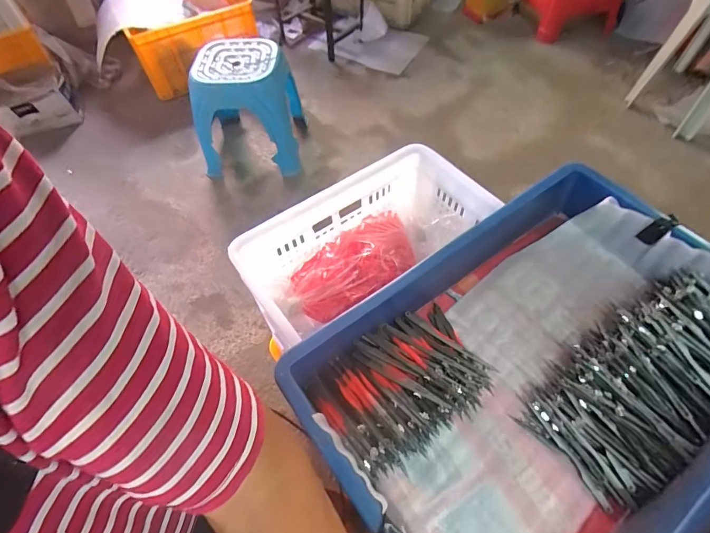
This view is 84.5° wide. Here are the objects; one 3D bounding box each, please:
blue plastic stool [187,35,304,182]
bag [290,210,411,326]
[{"bbox_3d":[-0.337,-0.486,1.239,0.308,0.334,0.292,-2,56,1],"label":"blue plastic stool"},{"bbox_3d":[0.001,-0.008,0.571,0.193,0.054,0.121,-27,59,-15],"label":"bag"}]

